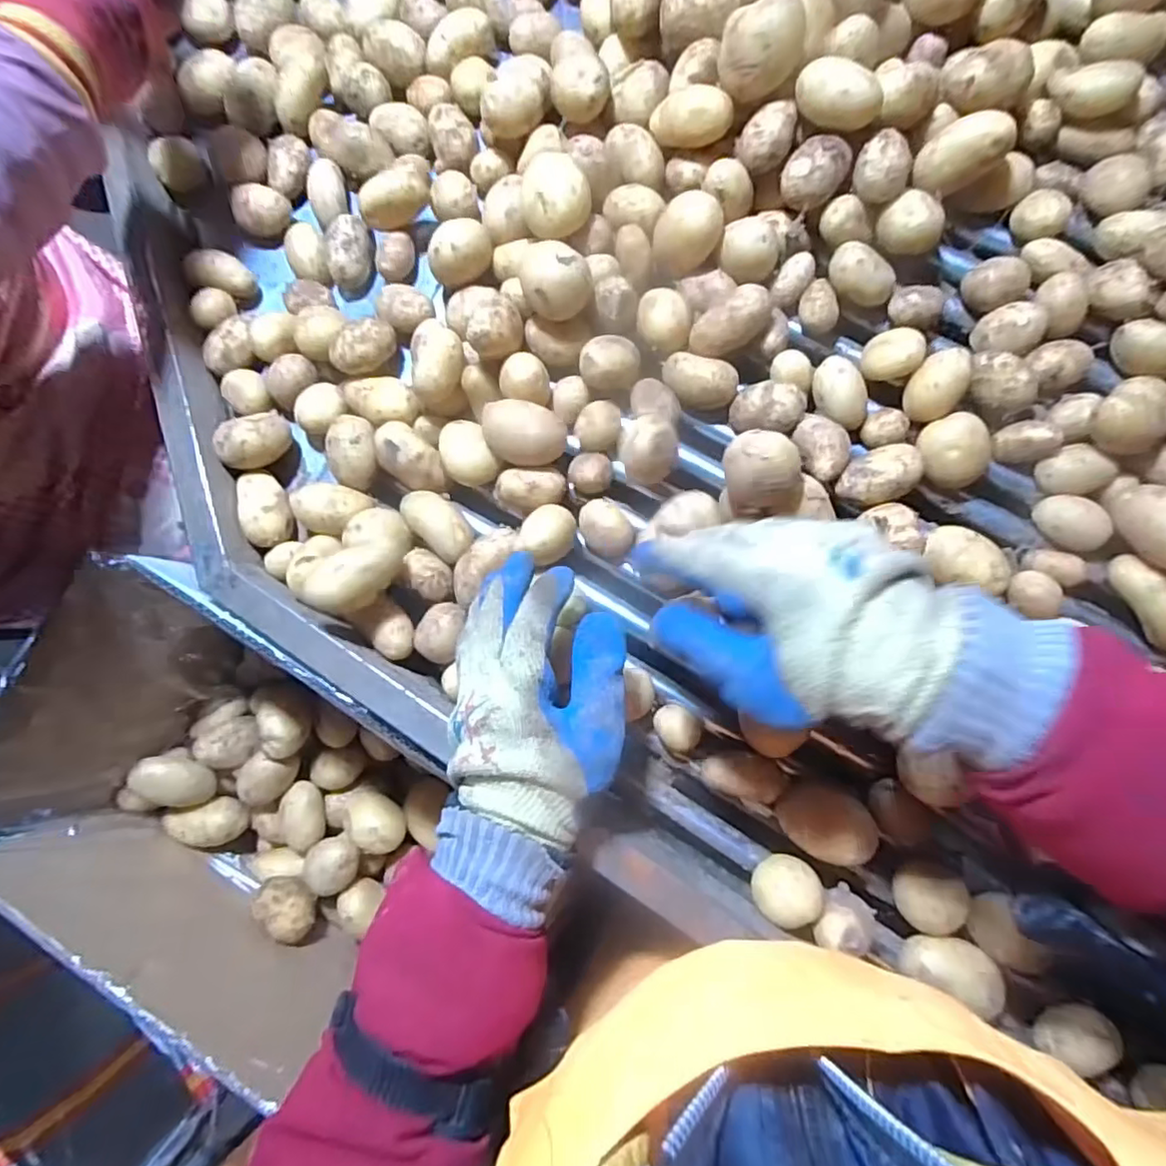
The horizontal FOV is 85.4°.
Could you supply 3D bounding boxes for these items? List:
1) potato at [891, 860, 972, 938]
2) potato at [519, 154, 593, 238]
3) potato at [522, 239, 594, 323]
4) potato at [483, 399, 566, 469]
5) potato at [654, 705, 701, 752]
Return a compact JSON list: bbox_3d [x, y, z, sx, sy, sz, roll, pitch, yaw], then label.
[{"bbox_3d":[0.211,0.190,0.386,0.038,0.028,0.039,36,89,8],"label":"potato"},{"bbox_3d":[-0.018,-0.273,0.453,0.047,0.038,0.047,-9,84,5],"label":"potato"},{"bbox_3d":[-0.017,-0.208,0.442,0.047,0.043,0.044,-14,84,4],"label":"potato"},{"bbox_3d":[-0.043,-0.102,0.441,0.057,0.035,0.038,13,86,7],"label":"potato"},{"bbox_3d":[0.064,0.097,0.427,0.031,0.023,0.026,40,90,8],"label":"potato"}]

